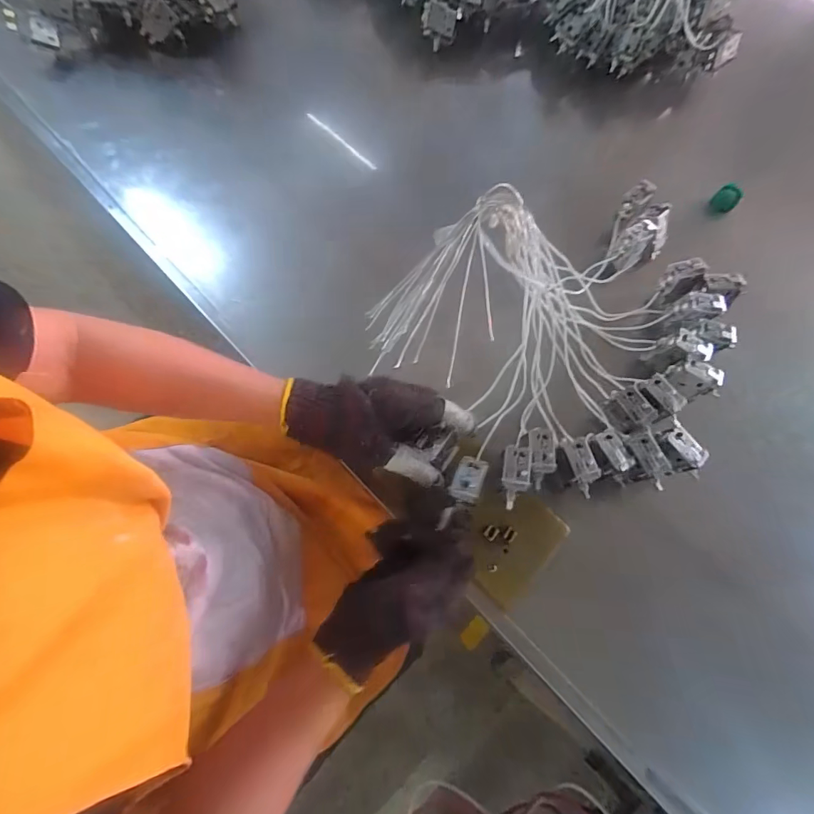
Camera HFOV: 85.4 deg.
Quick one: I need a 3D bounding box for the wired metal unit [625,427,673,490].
[{"bbox_3d":[0.219,0.047,0.404,0.027,0.019,0.052,-4,69,-5],"label":"wired metal unit"}]

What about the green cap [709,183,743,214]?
[{"bbox_3d":[0.432,-0.282,0.595,0.030,0.034,0.012,42,61,10],"label":"green cap"}]

